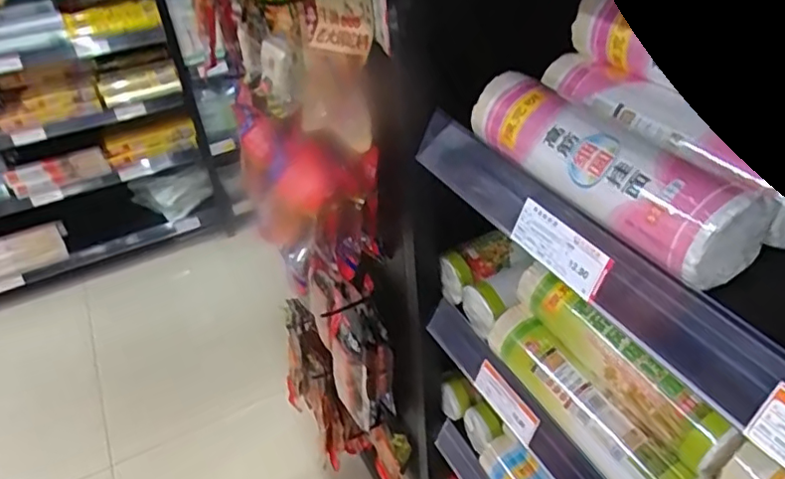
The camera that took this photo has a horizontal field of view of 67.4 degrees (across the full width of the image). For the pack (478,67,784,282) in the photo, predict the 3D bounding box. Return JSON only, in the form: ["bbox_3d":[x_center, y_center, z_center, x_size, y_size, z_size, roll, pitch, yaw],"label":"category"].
[{"bbox_3d":[0.148,-0.061,0.439,0.064,0.054,0.240,-24,42,-22],"label":"pack"}]

